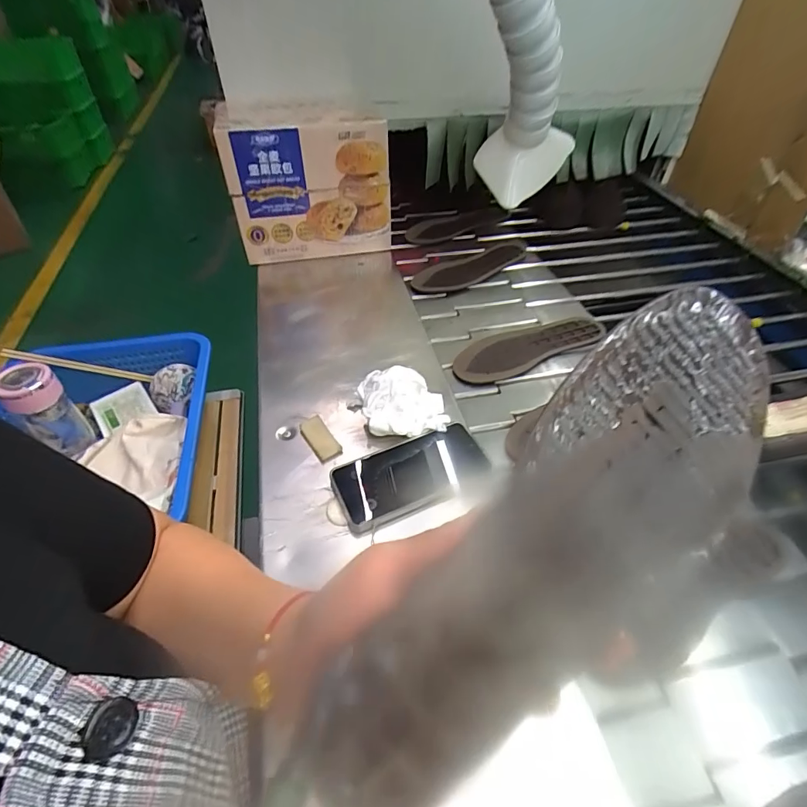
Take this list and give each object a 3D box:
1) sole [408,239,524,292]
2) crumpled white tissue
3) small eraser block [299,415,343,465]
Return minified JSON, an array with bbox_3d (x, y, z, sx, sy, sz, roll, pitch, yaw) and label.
[{"bbox_3d":[0.144,-0.282,0.890,0.307,0.015,0.108,-31,53,-27],"label":"sole"},{"bbox_3d":[-0.002,-0.005,0.542,0.101,0.042,0.107,-6,46,-6],"label":"crumpled white tissue"},{"bbox_3d":[-0.097,0.041,0.515,0.029,0.008,0.062,-26,51,-24],"label":"small eraser block"}]

